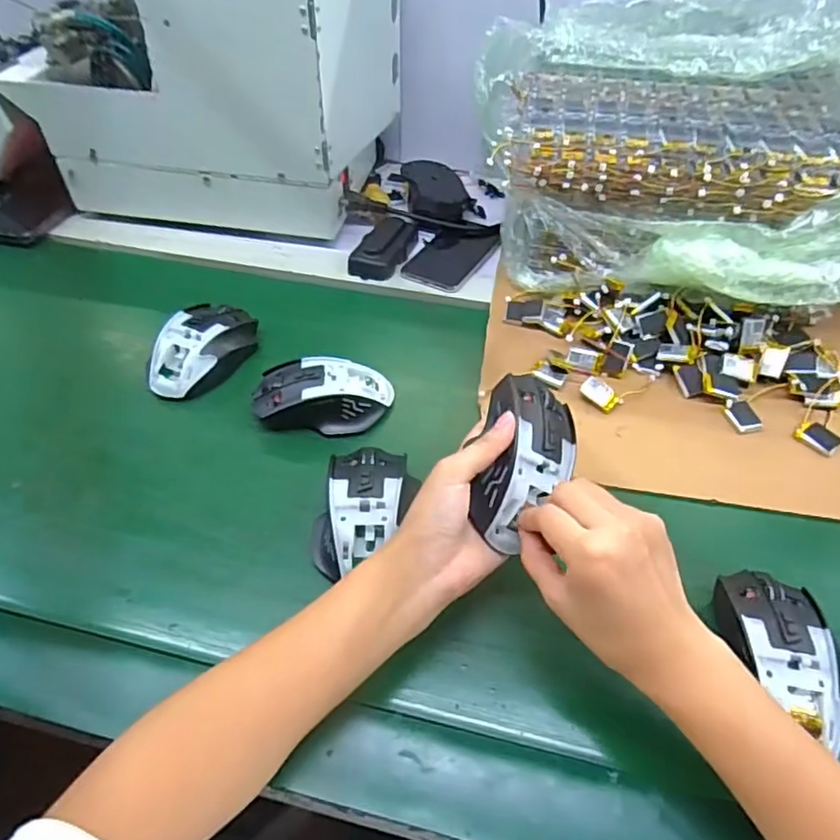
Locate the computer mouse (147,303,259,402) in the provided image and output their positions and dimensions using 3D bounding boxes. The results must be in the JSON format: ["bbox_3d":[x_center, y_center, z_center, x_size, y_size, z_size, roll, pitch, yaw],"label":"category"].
[{"bbox_3d":[-0.196,-0.068,0.542,0.064,0.040,0.118,17,50,14],"label":"computer mouse"}]

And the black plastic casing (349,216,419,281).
[{"bbox_3d":[-0.040,-0.196,0.669,0.052,0.023,0.103,13,49,10],"label":"black plastic casing"}]

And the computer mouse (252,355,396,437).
[{"bbox_3d":[-0.082,-0.022,0.505,0.111,0.038,0.055,2,48,0],"label":"computer mouse"}]

